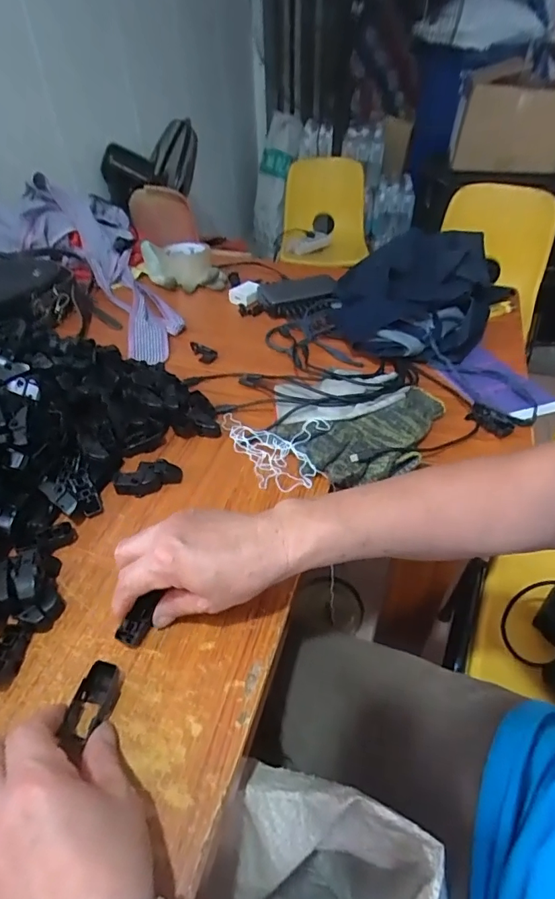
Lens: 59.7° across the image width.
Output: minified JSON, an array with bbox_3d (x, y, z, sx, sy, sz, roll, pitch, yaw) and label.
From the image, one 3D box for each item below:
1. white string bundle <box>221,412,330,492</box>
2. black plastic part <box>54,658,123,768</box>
[{"bbox_3d":[-0.015,-0.004,0.513,0.119,0.019,0.099,11,43,12],"label":"white string bundle"},{"bbox_3d":[-0.126,0.172,0.326,0.027,0.019,0.051,7,43,8],"label":"black plastic part"}]

